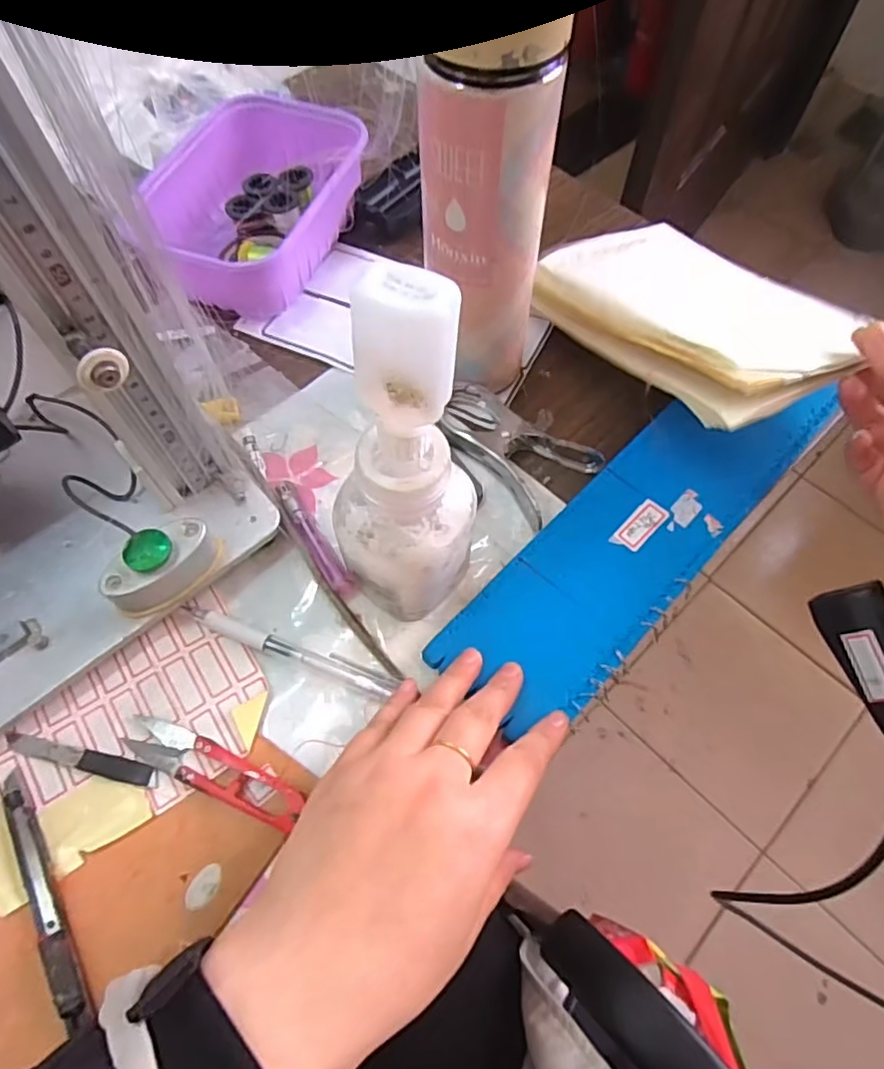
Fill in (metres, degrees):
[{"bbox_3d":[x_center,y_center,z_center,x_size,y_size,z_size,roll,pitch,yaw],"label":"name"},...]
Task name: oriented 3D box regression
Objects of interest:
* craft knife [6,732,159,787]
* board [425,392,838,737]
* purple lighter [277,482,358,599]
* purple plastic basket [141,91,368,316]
[{"bbox_3d":[-0.182,0.113,0.310,0.083,0.004,0.010,11,63,6],"label":"craft knife"},{"bbox_3d":[0.121,-0.006,0.360,0.282,0.007,0.085,-38,69,-16],"label":"board"},{"bbox_3d":[-0.074,0.004,0.361,0.013,0.020,0.078,-31,67,-14],"label":"purple lighter"},{"bbox_3d":[-0.145,-0.249,0.471,0.149,0.061,0.173,19,65,10],"label":"purple plastic basket"}]

